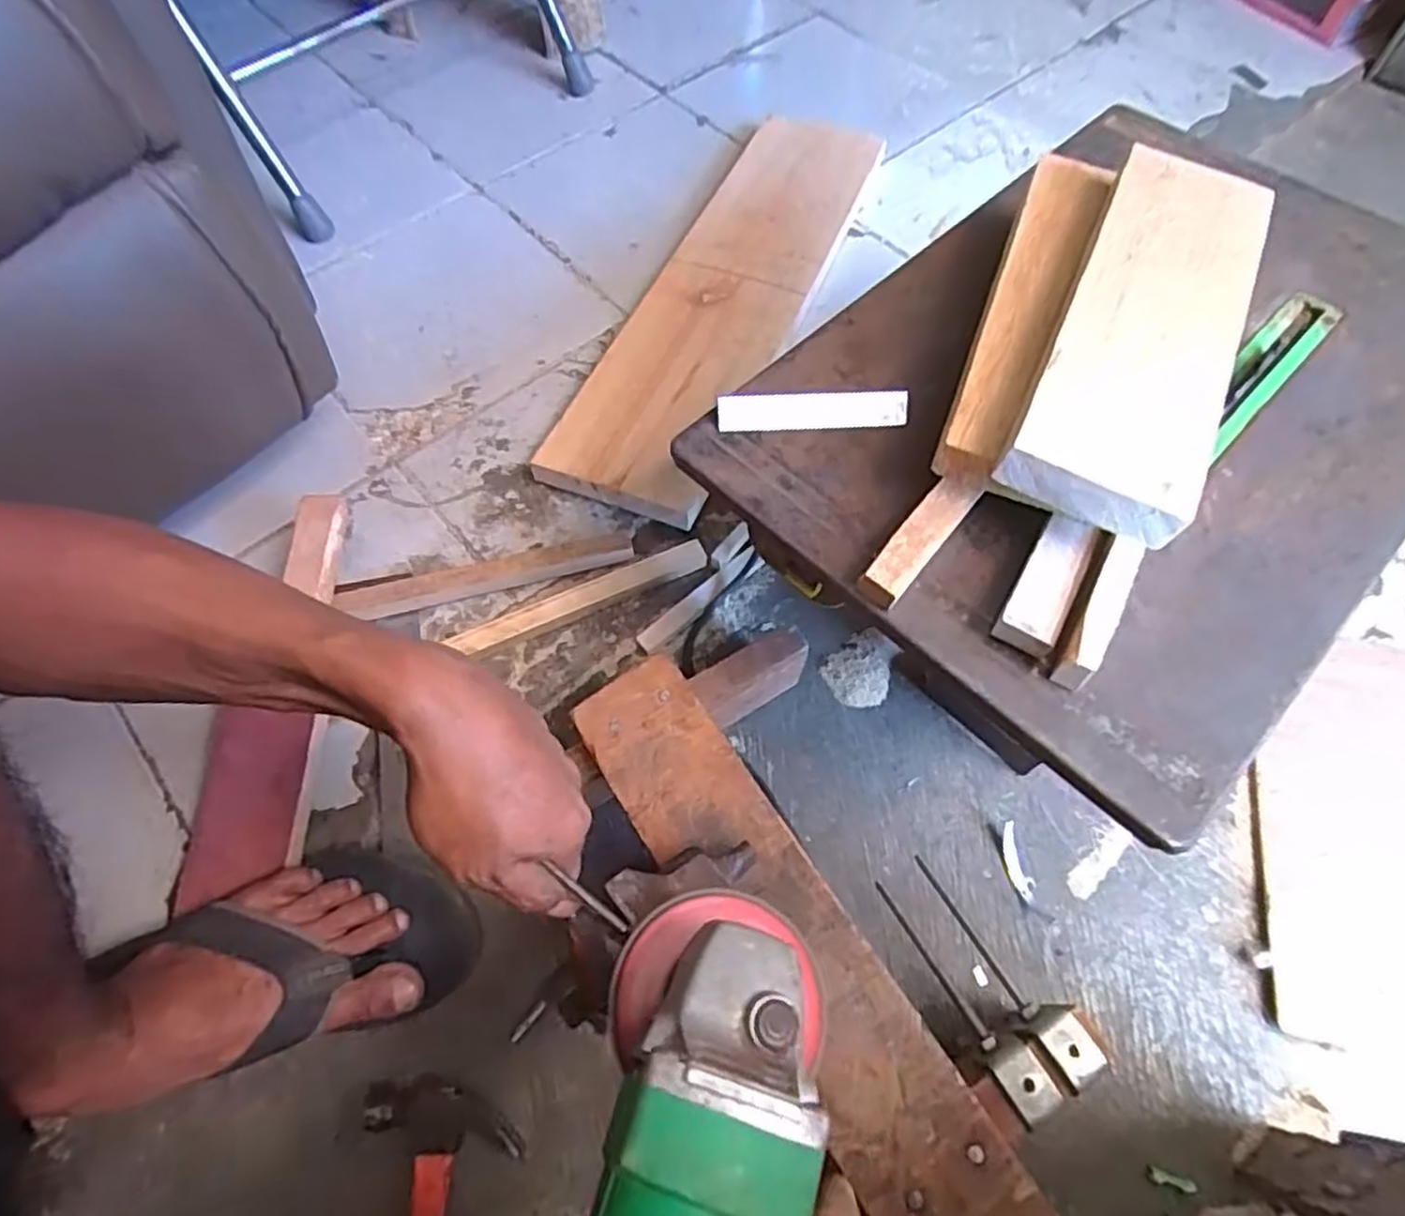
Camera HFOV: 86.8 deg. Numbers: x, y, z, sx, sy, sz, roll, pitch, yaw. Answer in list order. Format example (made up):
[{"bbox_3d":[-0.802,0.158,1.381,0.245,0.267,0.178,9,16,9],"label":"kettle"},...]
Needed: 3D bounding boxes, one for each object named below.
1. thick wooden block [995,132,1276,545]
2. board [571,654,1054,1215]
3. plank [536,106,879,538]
[{"bbox_3d":[0.241,-0.153,0.400,0.085,0.034,0.259,25,66,12],"label":"thick wooden block"},{"bbox_3d":[0.053,0.200,0.425,0.078,0.015,0.402,-31,67,-14],"label":"board"},{"bbox_3d":[0.032,-0.338,0.796,0.170,0.037,0.586,22,65,11],"label":"plank"}]

